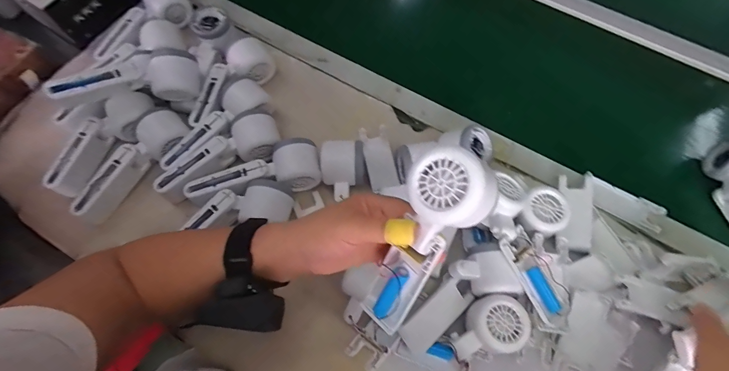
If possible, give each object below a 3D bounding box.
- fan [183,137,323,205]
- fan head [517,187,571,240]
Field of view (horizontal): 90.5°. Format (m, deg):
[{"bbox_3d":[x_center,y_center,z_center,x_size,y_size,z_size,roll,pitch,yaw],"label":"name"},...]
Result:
[{"bbox_3d":[-0.143,-0.015,0.475,0.170,0.048,0.057,-13,68,-8],"label":"fan"},{"bbox_3d":[0.221,0.034,0.446,0.054,0.030,0.066,32,69,11],"label":"fan head"}]

